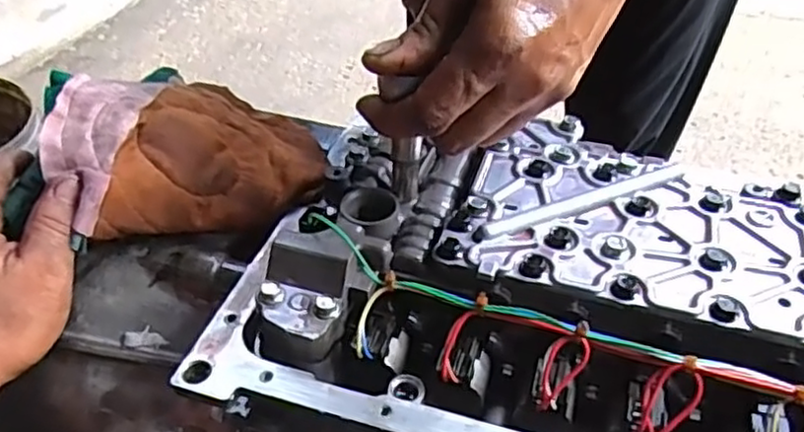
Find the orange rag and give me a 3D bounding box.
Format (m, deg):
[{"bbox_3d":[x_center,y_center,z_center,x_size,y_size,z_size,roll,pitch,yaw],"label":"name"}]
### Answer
[{"bbox_3d":[-0.126,-0.044,0.415,0.157,0.062,0.112,-31,50,-31],"label":"orange rag"}]

